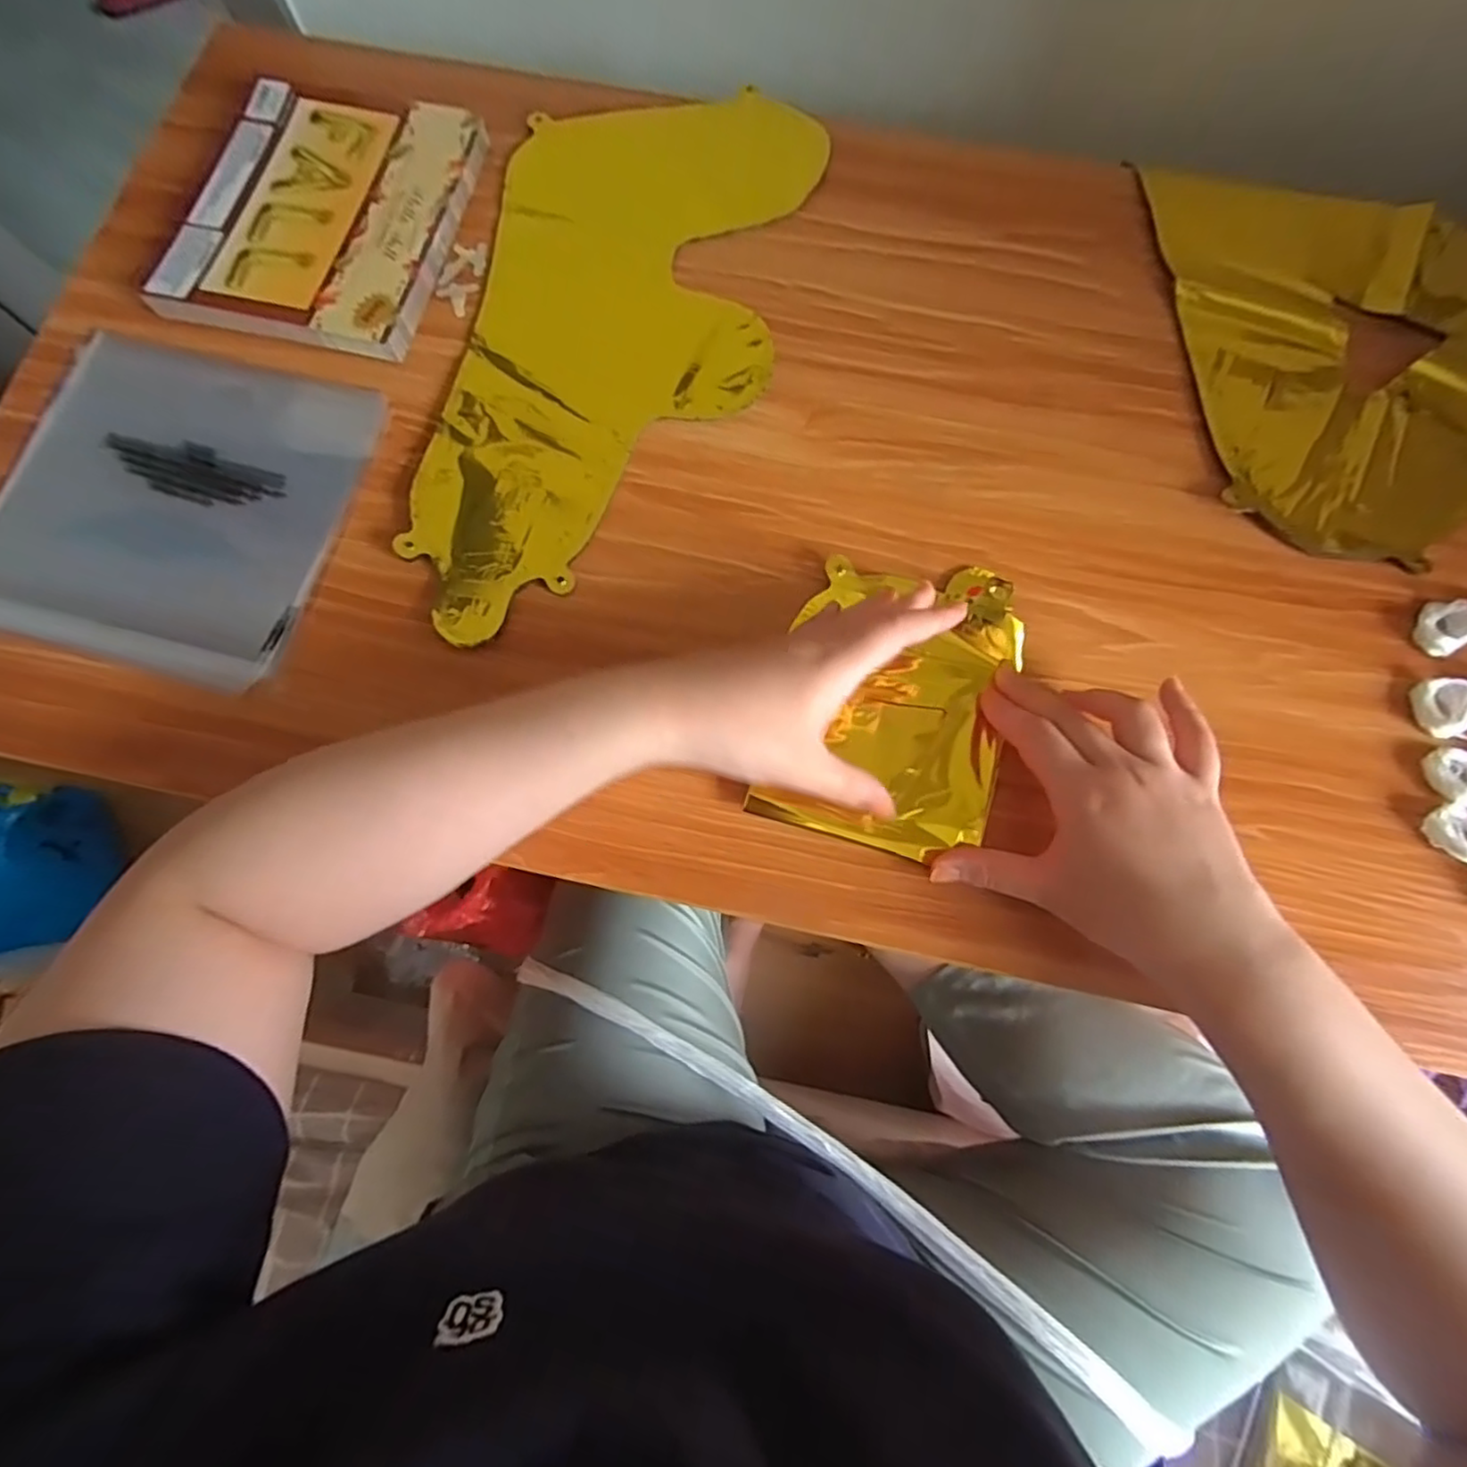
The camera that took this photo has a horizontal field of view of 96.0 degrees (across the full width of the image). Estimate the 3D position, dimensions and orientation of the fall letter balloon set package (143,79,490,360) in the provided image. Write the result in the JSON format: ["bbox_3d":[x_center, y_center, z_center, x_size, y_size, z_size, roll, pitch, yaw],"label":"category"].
[{"bbox_3d":[-0.268,-0.339,0.434,0.159,0.015,0.186,14,78,3],"label":"fall letter balloon set package"}]

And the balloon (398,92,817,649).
[{"bbox_3d":[-0.075,-0.247,0.418,0.191,0.008,0.407,11,77,2],"label":"balloon"}]

